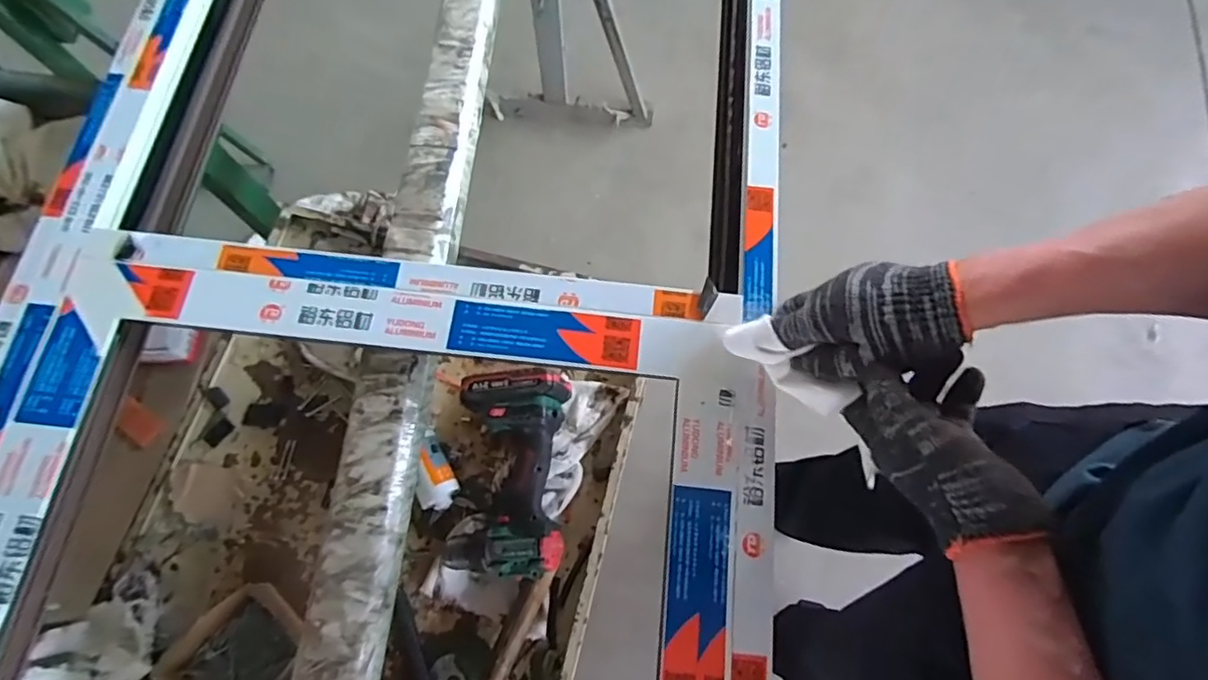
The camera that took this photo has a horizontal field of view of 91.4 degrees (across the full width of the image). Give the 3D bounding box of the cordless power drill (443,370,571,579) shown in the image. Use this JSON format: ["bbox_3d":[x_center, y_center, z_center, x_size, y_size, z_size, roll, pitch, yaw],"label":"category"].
[{"bbox_3d":[-0.112,0.156,0.690,0.133,0.085,0.223,2,71,-1],"label":"cordless power drill"}]

